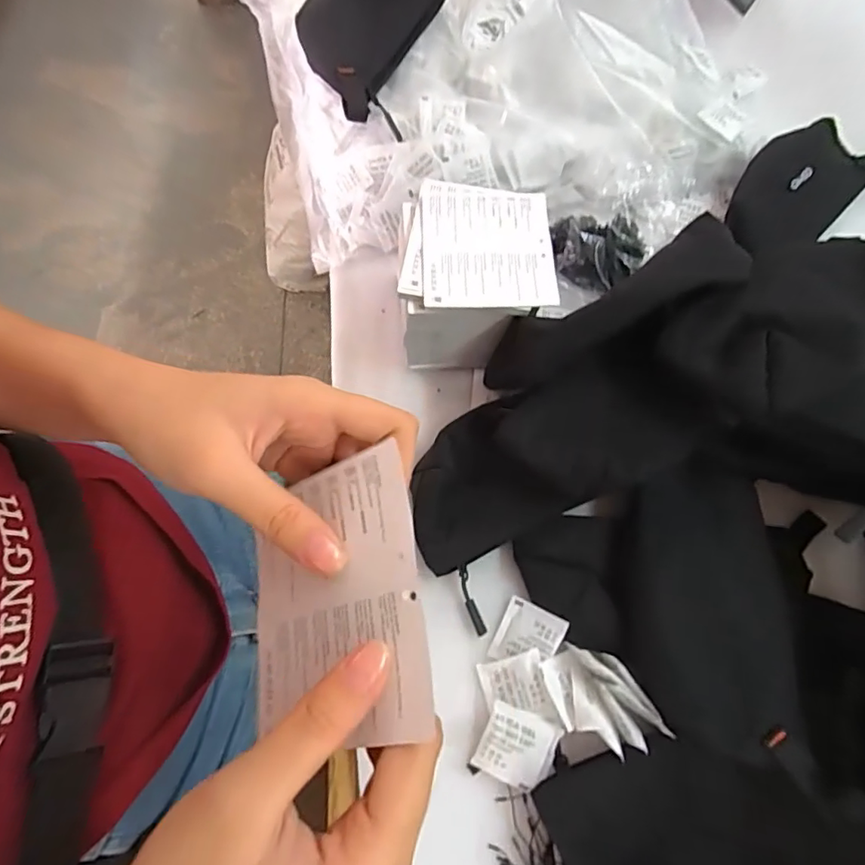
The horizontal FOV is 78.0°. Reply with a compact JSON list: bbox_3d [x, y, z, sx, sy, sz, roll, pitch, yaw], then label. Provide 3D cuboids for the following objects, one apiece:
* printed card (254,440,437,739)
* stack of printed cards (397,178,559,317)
[{"bbox_3d":[-0.041,0.063,0.204,0.088,0.005,0.096,-25,62,32],"label":"printed card"},{"bbox_3d":[0.030,-0.128,0.374,0.103,0.012,0.105,1,66,0],"label":"stack of printed cards"}]

